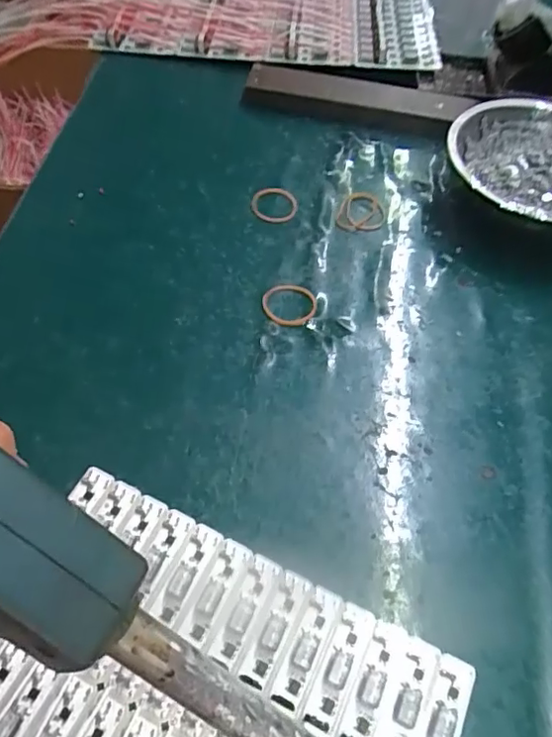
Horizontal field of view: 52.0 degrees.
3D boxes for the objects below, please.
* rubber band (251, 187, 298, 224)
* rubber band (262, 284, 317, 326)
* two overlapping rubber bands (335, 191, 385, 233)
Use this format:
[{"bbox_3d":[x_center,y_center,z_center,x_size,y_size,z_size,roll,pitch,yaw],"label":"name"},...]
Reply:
[{"bbox_3d":[-0.001,-0.111,0.383,0.031,0.005,0.030,2,57,-3],"label":"rubber band"},{"bbox_3d":[0.008,-0.039,0.338,0.032,0.004,0.030,2,57,-3],"label":"rubber band"},{"bbox_3d":[0.058,-0.104,0.381,0.030,0.004,0.041,15,57,6],"label":"two overlapping rubber bands"}]

